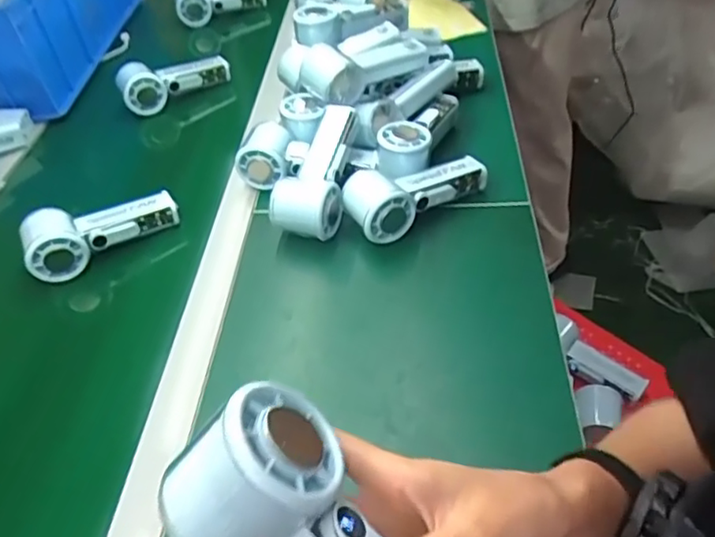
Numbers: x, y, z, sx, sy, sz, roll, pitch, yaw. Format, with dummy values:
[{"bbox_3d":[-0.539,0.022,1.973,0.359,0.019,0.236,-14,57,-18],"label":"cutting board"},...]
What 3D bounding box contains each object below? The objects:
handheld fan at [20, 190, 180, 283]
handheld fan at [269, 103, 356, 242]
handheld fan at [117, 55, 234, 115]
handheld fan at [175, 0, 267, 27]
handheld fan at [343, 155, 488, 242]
[{"bbox_3d":[-0.273,-0.041,0.649,0.152,0.056,0.054,-31,49,-20],"label":"handheld fan"},{"bbox_3d":[-0.043,-0.102,0.644,0.069,0.060,0.157,2,46,13],"label":"handheld fan"},{"bbox_3d":[-0.256,-0.266,0.861,0.155,0.056,0.056,-19,46,-9],"label":"handheld fan"},{"bbox_3d":[-0.240,-0.473,1.072,0.155,0.060,0.056,-13,45,-3],"label":"handheld fan"},{"bbox_3d":[0.065,-0.079,0.619,0.151,0.058,0.064,-24,46,-13],"label":"handheld fan"}]

